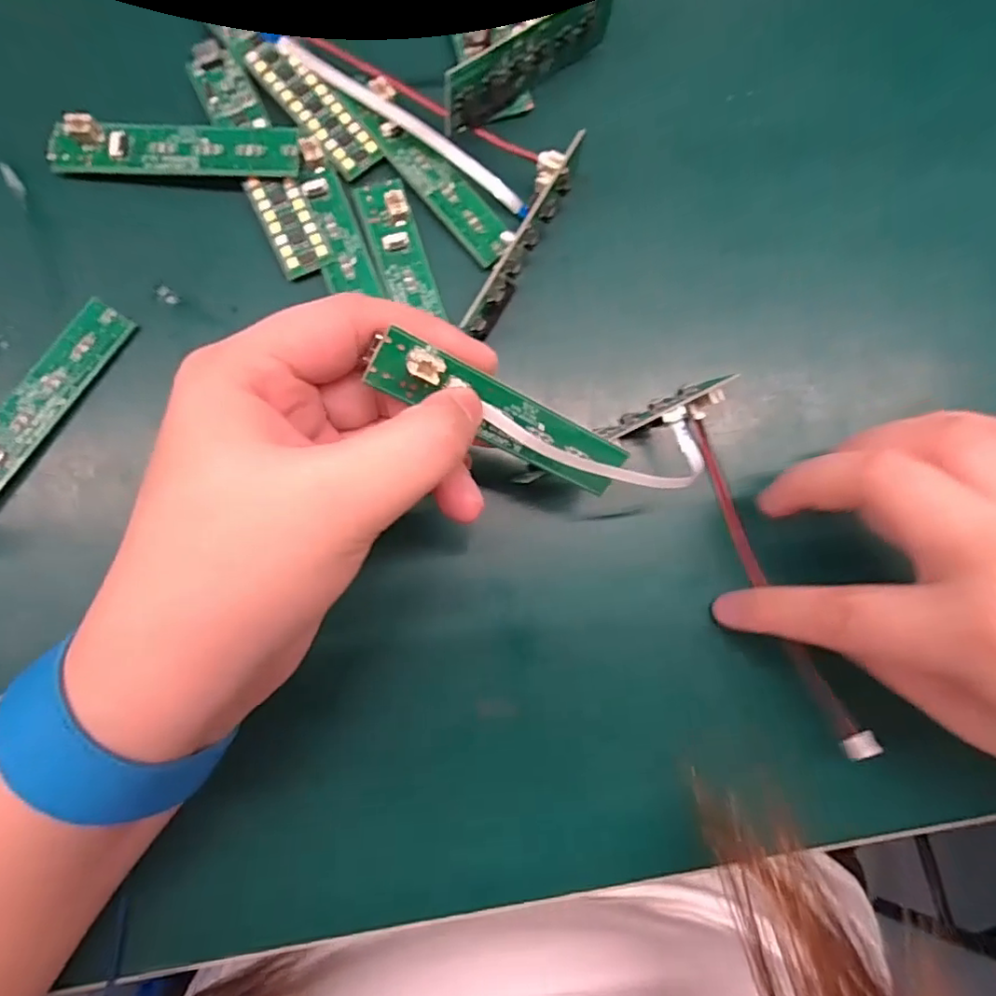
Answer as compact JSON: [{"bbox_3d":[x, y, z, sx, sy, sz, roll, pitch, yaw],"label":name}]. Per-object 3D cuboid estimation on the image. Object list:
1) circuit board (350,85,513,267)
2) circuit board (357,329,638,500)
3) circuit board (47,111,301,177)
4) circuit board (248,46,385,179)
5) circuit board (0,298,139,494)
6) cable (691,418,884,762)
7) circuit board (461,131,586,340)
[{"bbox_3d":[-0.024,-0.118,0.215,0.019,0.009,0.075,-43,89,-9],"label":"circuit board"},{"bbox_3d":[0.003,-0.022,0.171,0.080,0.011,0.017,23,82,-26],"label":"circuit board"},{"bbox_3d":[-0.110,-0.119,0.202,0.082,0.007,0.018,-1,83,-5],"label":"circuit board"},{"bbox_3d":[-0.065,-0.140,0.212,0.018,0.004,0.054,-40,88,-9],"label":"circuit board"},{"bbox_3d":[-0.153,-0.029,0.192,0.016,0.011,0.084,34,81,-1],"label":"circuit board"},{"bbox_3d":[0.097,0.029,0.211,0.009,0.012,0.125,-20,74,-8],"label":"cable"},{"bbox_3d":[0.009,-0.092,0.208,0.013,0.014,0.074,27,98,-3],"label":"circuit board"}]

